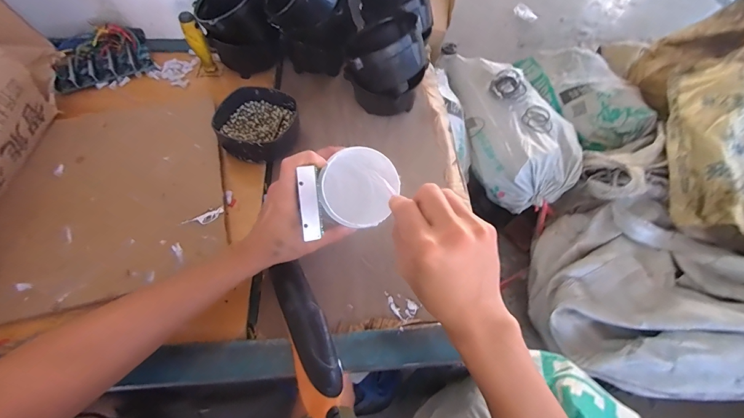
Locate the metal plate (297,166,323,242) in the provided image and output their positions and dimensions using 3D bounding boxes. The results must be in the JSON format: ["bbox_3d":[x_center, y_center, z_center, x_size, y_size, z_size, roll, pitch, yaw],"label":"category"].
[{"bbox_3d":[-0.067,-0.006,0.368,0.020,0.076,0.004,-7,14,-13],"label":"metal plate"}]

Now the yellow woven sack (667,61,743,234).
[{"bbox_3d":[1.239,-0.198,1.149,0.417,0.240,0.676,17,58,7],"label":"yellow woven sack"}]

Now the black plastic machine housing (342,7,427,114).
[{"bbox_3d":[0.023,-0.235,0.566,0.128,0.139,0.122,10,58,3],"label":"black plastic machine housing"}]

